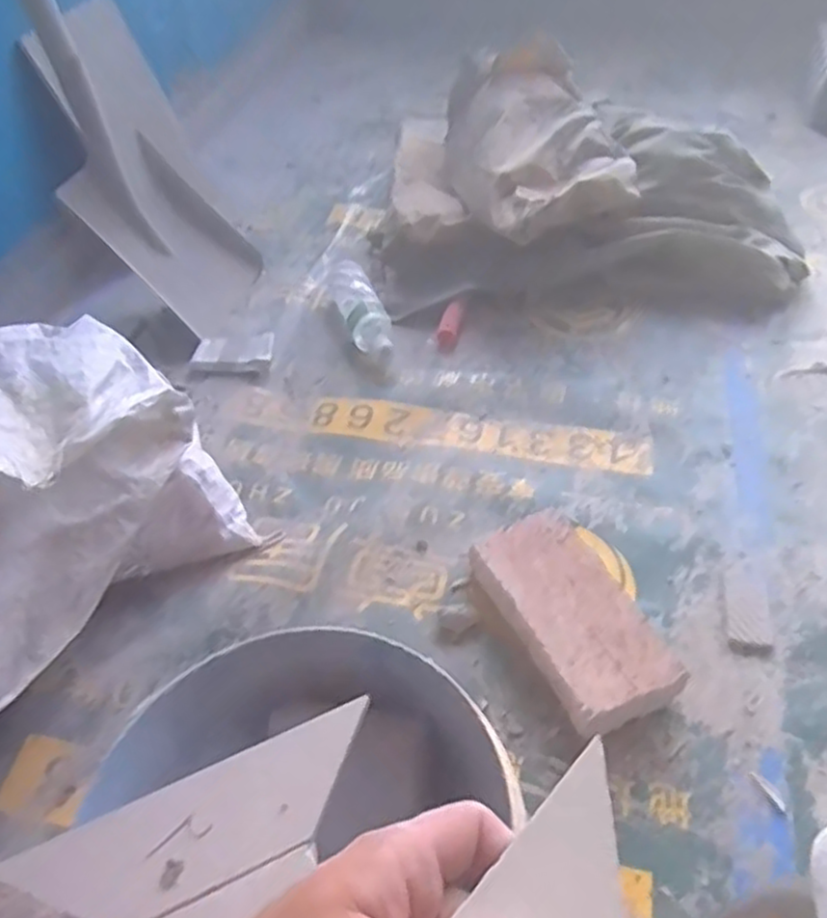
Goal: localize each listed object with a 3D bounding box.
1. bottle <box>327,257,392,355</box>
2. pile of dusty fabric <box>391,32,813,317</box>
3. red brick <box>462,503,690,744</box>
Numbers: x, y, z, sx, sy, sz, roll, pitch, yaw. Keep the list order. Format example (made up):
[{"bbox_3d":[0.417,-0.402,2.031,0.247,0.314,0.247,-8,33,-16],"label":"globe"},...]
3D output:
[{"bbox_3d":[-0.082,-0.224,1.076,0.056,0.057,0.243,-18,55,-9],"label":"bottle"},{"bbox_3d":[0.268,-0.456,1.155,0.573,0.213,0.473,2,54,6],"label":"pile of dusty fabric"},{"bbox_3d":[0.147,0.150,0.712,0.115,0.064,0.220,-21,55,-11],"label":"red brick"}]

